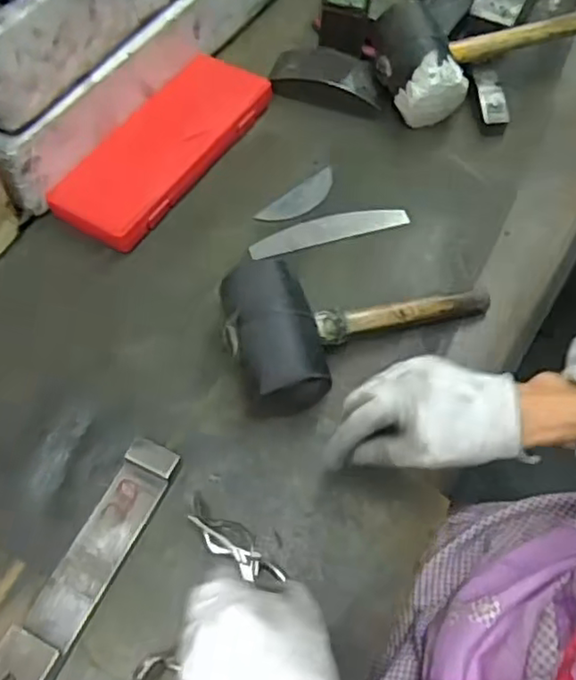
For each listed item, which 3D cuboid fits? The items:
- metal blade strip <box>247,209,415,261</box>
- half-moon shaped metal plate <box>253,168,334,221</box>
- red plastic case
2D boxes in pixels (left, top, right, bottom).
[{"bbox_3d":[0.039,-0.107,0.630,0.154,0.004,0.030,-16,65,-6],"label":"metal blade strip"},{"bbox_3d":[0.015,-0.143,0.650,0.097,0.004,0.030,-38,68,-20],"label":"half-moon shaped metal plate"},{"bbox_3d":[-0.120,-0.197,0.645,0.091,0.027,0.249,29,64,15],"label":"red plastic case"}]

